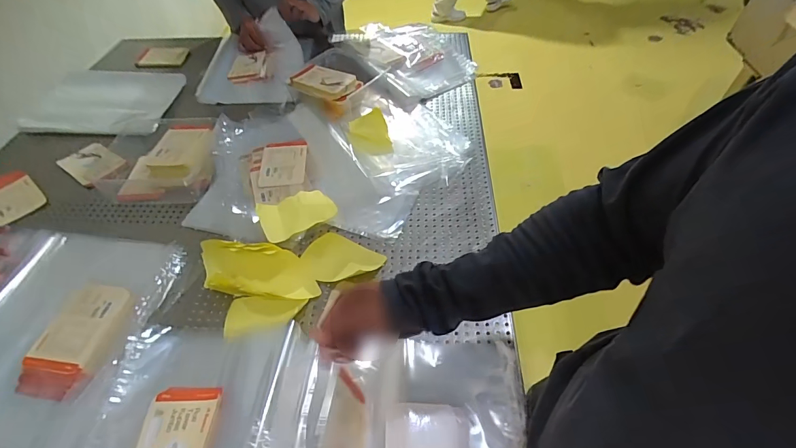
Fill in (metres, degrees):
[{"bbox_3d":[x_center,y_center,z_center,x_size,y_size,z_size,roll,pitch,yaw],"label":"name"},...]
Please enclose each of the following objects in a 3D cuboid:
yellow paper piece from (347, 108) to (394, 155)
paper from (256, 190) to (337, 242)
[{"bbox_3d":[-0.061,-0.192,0.807,0.083,0.023,0.157,-9,50,-5],"label":"yellow paper piece"},{"bbox_3d":[-0.174,-0.023,0.665,0.123,0.023,0.066,-20,52,-14],"label":"paper"}]

